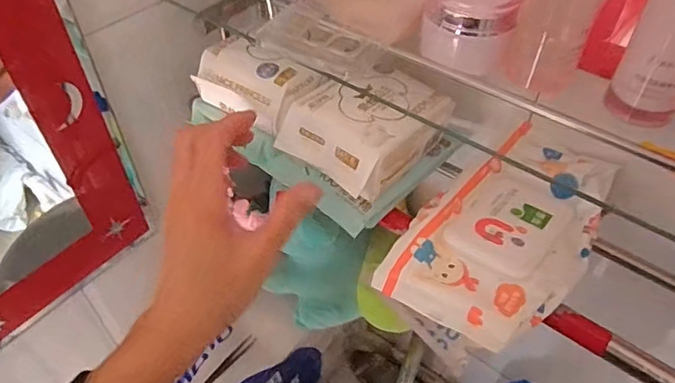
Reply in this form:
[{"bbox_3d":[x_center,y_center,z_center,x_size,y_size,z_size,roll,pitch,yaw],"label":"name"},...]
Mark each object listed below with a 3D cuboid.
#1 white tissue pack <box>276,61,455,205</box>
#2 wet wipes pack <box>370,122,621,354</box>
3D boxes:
[{"bbox_3d":[0.025,-0.054,0.408,0.116,0.037,0.083,-36,58,-29],"label":"white tissue pack"},{"bbox_3d":[0.126,0.024,0.378,0.105,0.035,0.187,33,54,25],"label":"wet wipes pack"}]

